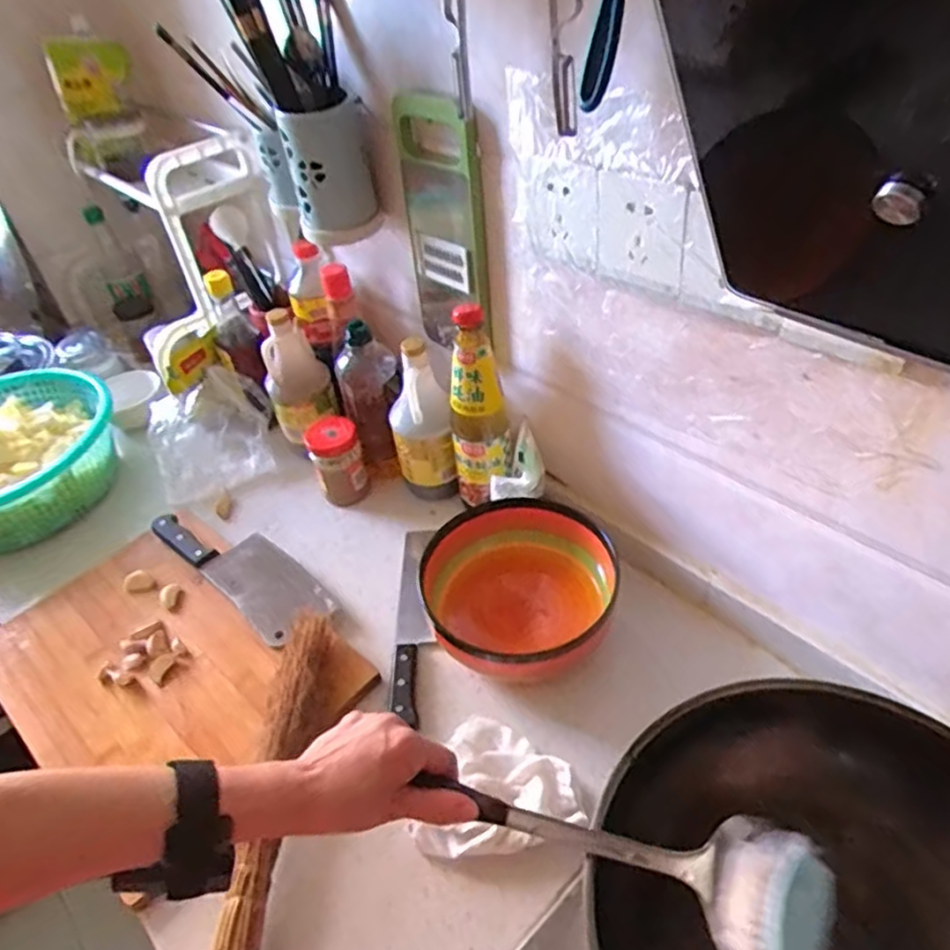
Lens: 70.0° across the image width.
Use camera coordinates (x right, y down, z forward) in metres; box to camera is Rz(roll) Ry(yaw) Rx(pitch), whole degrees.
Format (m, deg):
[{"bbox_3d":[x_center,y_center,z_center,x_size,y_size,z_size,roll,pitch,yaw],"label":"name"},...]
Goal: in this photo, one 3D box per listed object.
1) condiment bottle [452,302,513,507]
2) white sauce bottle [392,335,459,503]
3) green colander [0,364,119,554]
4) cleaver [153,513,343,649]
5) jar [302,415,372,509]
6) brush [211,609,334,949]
[{"bbox_3d":[0.002,-0.079,0.782,0.065,0.231,0.057,-12,42,-5],"label":"condiment bottle"},{"bbox_3d":[-0.066,-0.063,0.842,0.070,0.211,0.062,-15,42,-8],"label":"white sauce bottle"},{"bbox_3d":[-0.659,-0.020,0.944,0.299,0.118,0.315,-25,44,-19],"label":"green colander"},{"bbox_3d":[-0.277,0.104,0.809,0.266,0.022,0.086,31,57,31],"label":"cleaver"},{"bbox_3d":[-0.180,-0.019,0.901,0.064,0.099,0.069,-4,42,4],"label":"jar"},{"bbox_3d":[-0.175,0.289,0.596,0.048,0.052,0.377,-3,42,6],"label":"brush"}]

